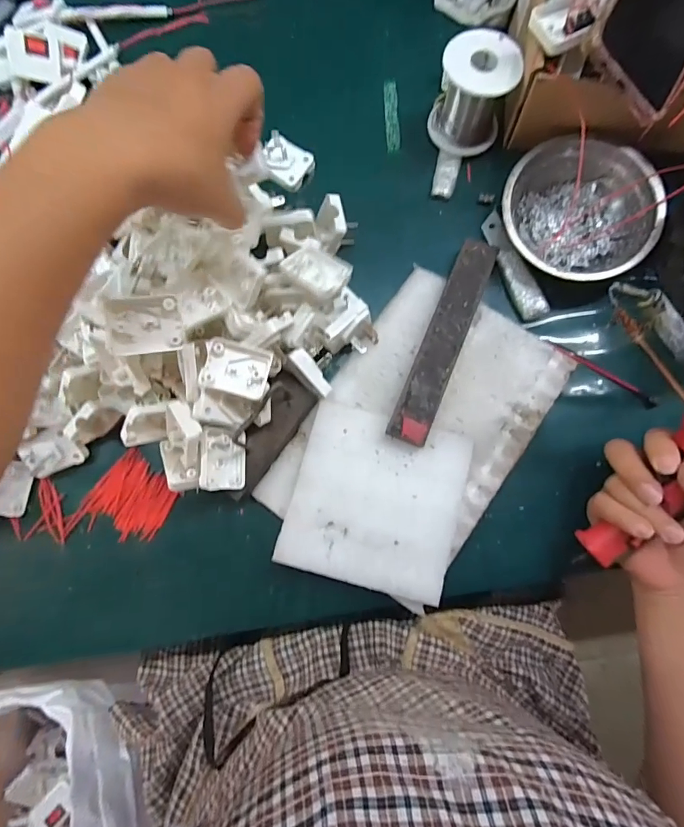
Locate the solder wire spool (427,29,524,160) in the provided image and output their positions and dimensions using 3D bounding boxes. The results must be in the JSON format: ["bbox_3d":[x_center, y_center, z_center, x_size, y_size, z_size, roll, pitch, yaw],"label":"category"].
[{"bbox_3d":[0.115,-0.279,0.403,0.062,0.064,0.069,21,84,6],"label":"solder wire spool"}]

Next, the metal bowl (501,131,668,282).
[{"bbox_3d":[0.201,-0.173,0.399,0.123,0.043,0.123,0,82,3],"label":"metal bowl"}]

